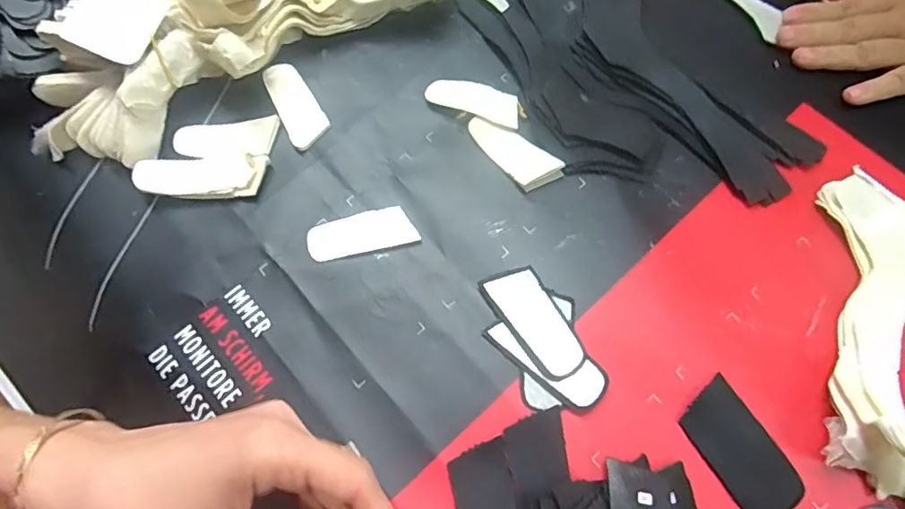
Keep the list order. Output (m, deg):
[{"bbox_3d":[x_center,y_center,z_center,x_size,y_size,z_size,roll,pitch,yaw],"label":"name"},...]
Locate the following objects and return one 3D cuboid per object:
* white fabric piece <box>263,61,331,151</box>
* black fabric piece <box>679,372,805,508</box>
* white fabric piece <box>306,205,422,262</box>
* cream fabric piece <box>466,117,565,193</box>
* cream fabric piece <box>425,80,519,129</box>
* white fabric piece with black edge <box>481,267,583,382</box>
[{"bbox_3d":[-0.111,-0.105,0.386,0.028,0.010,0.064,-29,72,-7],"label":"white fabric piece"},{"bbox_3d":[0.159,0.109,0.301,0.038,0.004,0.073,-33,73,-8],"label":"black fabric piece"},{"bbox_3d":[-0.059,-0.014,0.354,0.068,0.005,0.027,-12,71,-1],"label":"white fabric piece"},{"bbox_3d":[0.039,-0.069,0.364,0.026,0.011,0.068,-41,74,-11],"label":"cream fabric piece"},{"bbox_3d":[0.015,-0.107,0.381,0.067,0.005,0.025,22,73,10],"label":"cream fabric piece"},{"bbox_3d":[0.049,0.041,0.329,0.033,0.006,0.071,-30,72,-7],"label":"white fabric piece with black edge"}]

